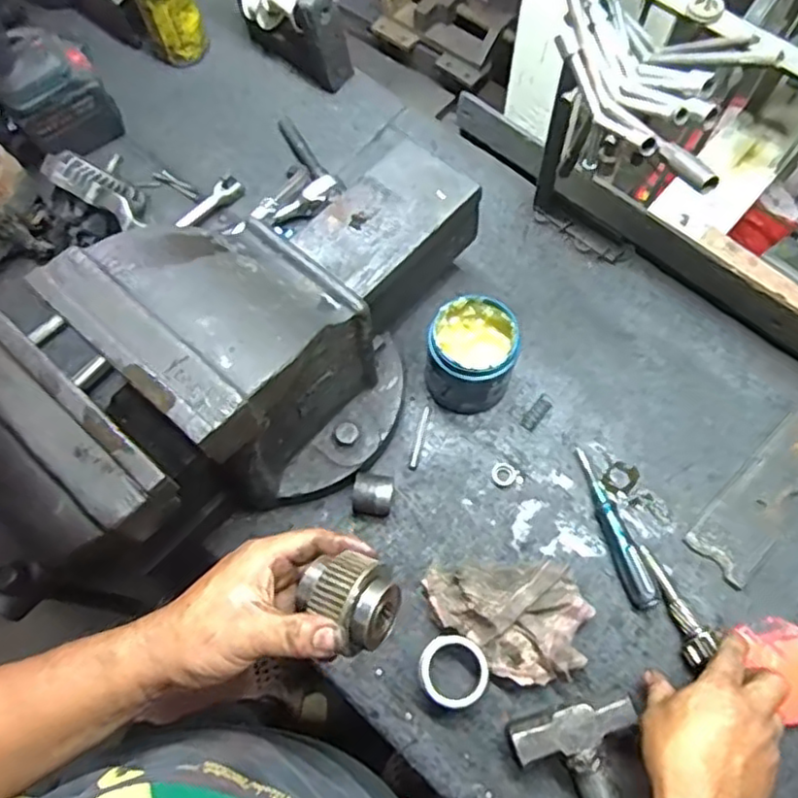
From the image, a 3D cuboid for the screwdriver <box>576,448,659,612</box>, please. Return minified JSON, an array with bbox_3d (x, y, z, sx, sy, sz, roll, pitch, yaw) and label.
[{"bbox_3d":[0.215,0.127,0.678,0.023,0.028,0.166,-15,67,-3],"label":"screwdriver"}]

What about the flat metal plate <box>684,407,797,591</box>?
[{"bbox_3d":[0.382,0.093,0.689,0.204,0.013,0.071,-42,71,-13],"label":"flat metal plate"}]

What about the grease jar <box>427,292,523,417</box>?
[{"bbox_3d":[0.078,-0.045,0.715,0.084,0.108,0.092,-1,67,2],"label":"grease jar"}]

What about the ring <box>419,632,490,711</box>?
[{"bbox_3d":[0.051,0.256,0.637,0.063,0.034,0.062,-1,67,2],"label":"ring"}]

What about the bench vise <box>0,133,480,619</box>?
[{"bbox_3d":[-0.130,-0.033,0.604,0.552,0.245,0.203,-38,72,-13],"label":"bench vise"}]

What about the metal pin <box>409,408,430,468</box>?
[{"bbox_3d":[0.022,0.042,0.723,0.007,0.004,0.071,12,68,8],"label":"metal pin"}]

